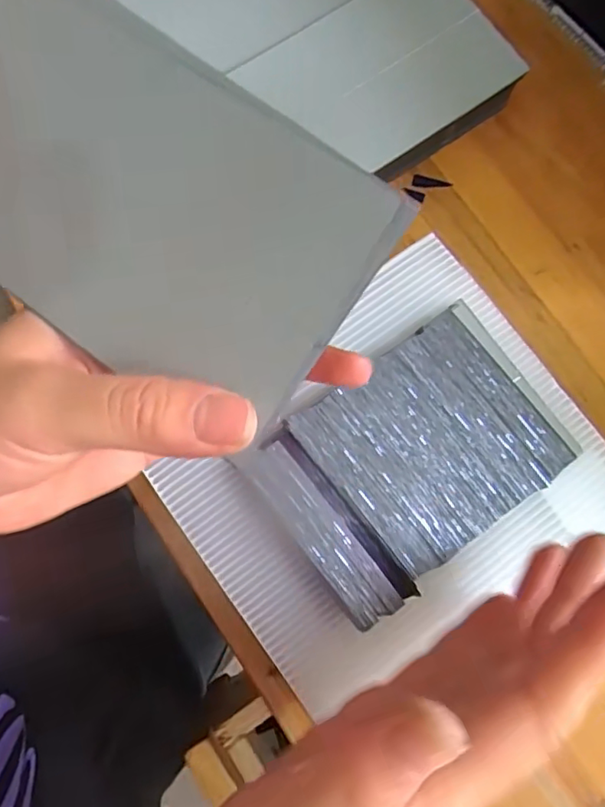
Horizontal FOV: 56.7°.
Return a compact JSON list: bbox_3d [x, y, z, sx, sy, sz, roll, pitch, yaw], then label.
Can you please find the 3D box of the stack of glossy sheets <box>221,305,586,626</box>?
[{"bbox_3d":[0.043,0.021,0.222,0.112,0.004,0.079,-36,84,-7],"label":"stack of glossy sheets"}]

